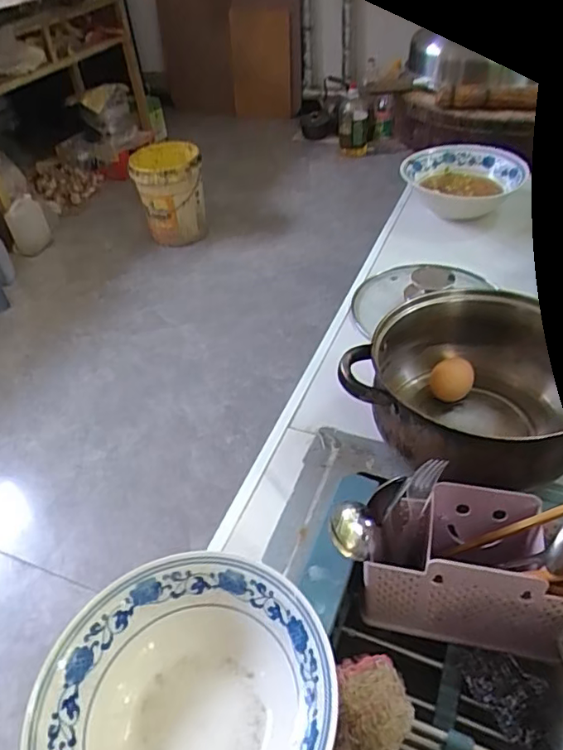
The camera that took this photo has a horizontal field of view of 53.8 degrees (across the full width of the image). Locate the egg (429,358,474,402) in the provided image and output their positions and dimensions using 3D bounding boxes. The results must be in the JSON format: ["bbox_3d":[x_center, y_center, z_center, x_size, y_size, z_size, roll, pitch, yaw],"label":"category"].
[{"bbox_3d":[0.186,0.008,0.608,0.040,0.041,0.037,-3,43,3],"label":"egg"}]

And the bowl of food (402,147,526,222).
[{"bbox_3d":[0.303,-0.322,0.939,0.192,0.070,0.153,7,44,13],"label":"bowl of food"}]

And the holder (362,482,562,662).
[{"bbox_3d":[0.162,0.166,0.481,0.164,0.126,0.080,7,44,13],"label":"holder"}]

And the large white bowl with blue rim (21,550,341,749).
[{"bbox_3d":[-0.062,0.228,0.378,0.191,0.072,0.190,-3,43,3],"label":"large white bowl with blue rim"}]

